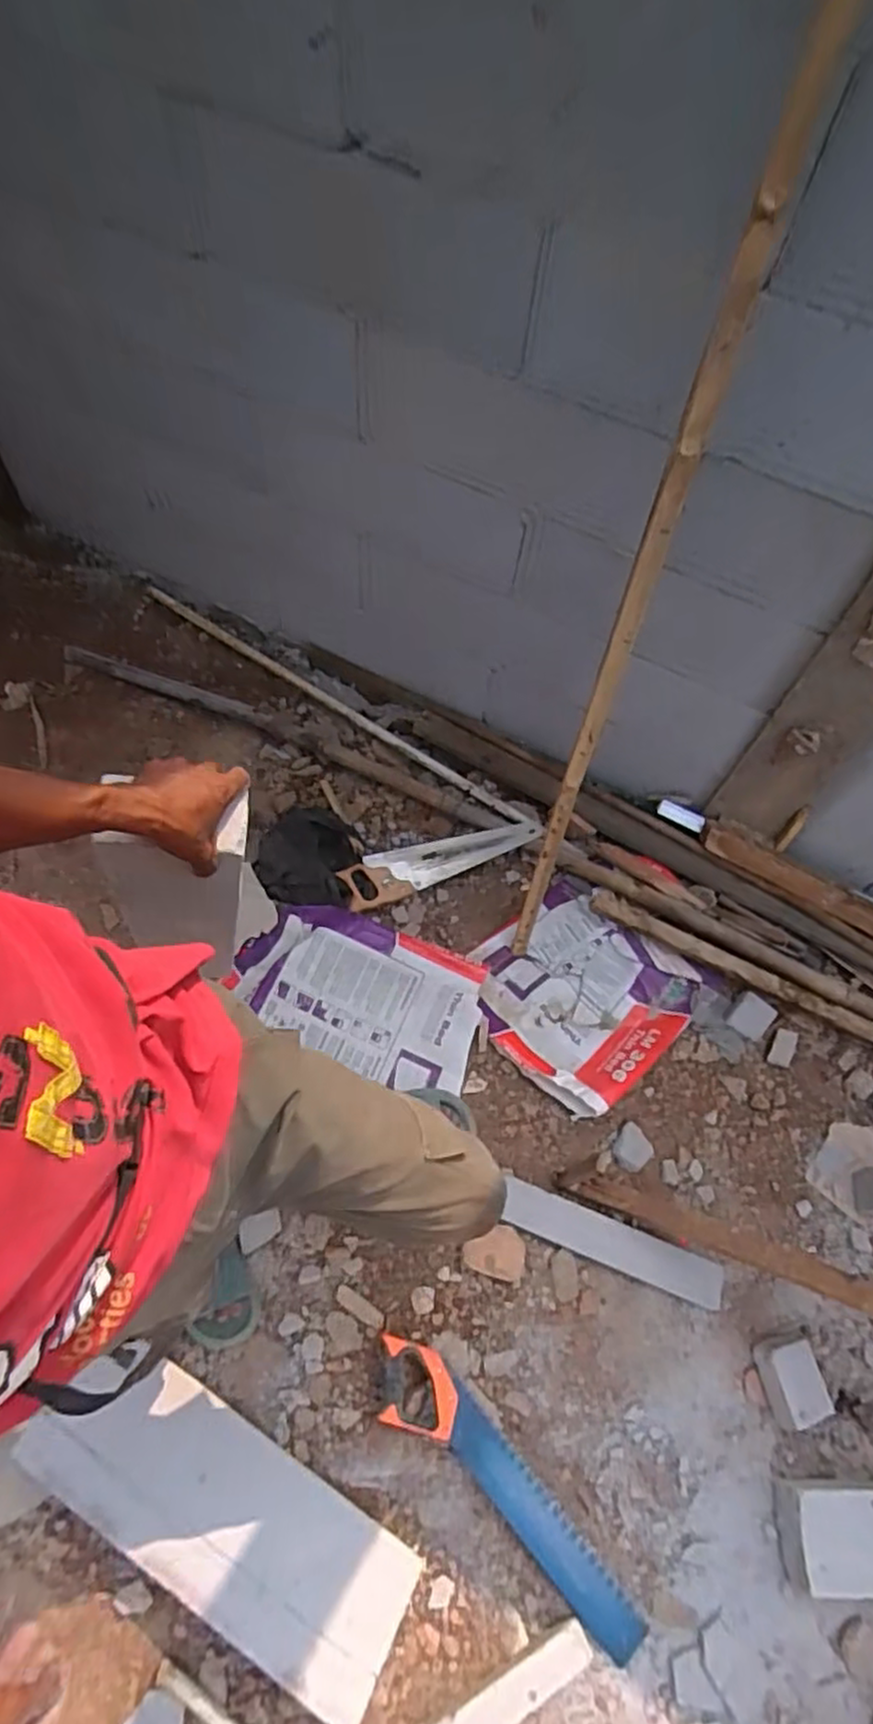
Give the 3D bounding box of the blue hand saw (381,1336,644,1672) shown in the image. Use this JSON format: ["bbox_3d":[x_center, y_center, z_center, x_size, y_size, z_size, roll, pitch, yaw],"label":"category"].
[{"bbox_3d":[0.104,1.009,1.154,0.552,0.052,0.116,42,70,16],"label":"blue hand saw"}]

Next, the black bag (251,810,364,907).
[{"bbox_3d":[-0.282,-0.010,1.612,0.219,0.082,0.224,13,65,3],"label":"black bag"}]

